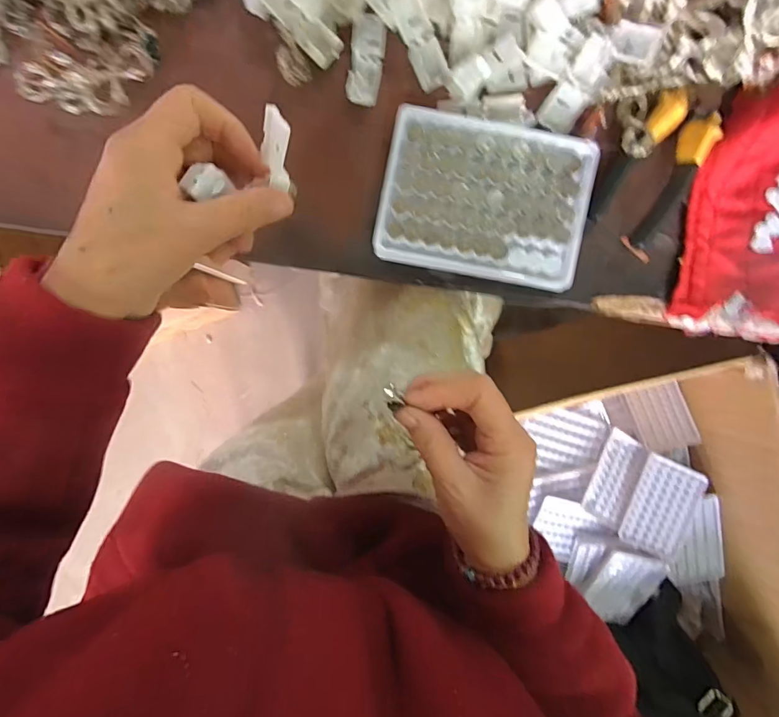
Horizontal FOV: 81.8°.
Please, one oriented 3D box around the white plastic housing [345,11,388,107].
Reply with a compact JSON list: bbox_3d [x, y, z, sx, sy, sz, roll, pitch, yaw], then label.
[{"bbox_3d":[-0.015,-0.200,0.298,0.022,0.008,0.057,8,93,1],"label":"white plastic housing"}]

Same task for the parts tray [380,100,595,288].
[{"bbox_3d":[0.063,-0.106,0.298,0.131,0.021,0.099,11,93,0],"label":"parts tray"}]

